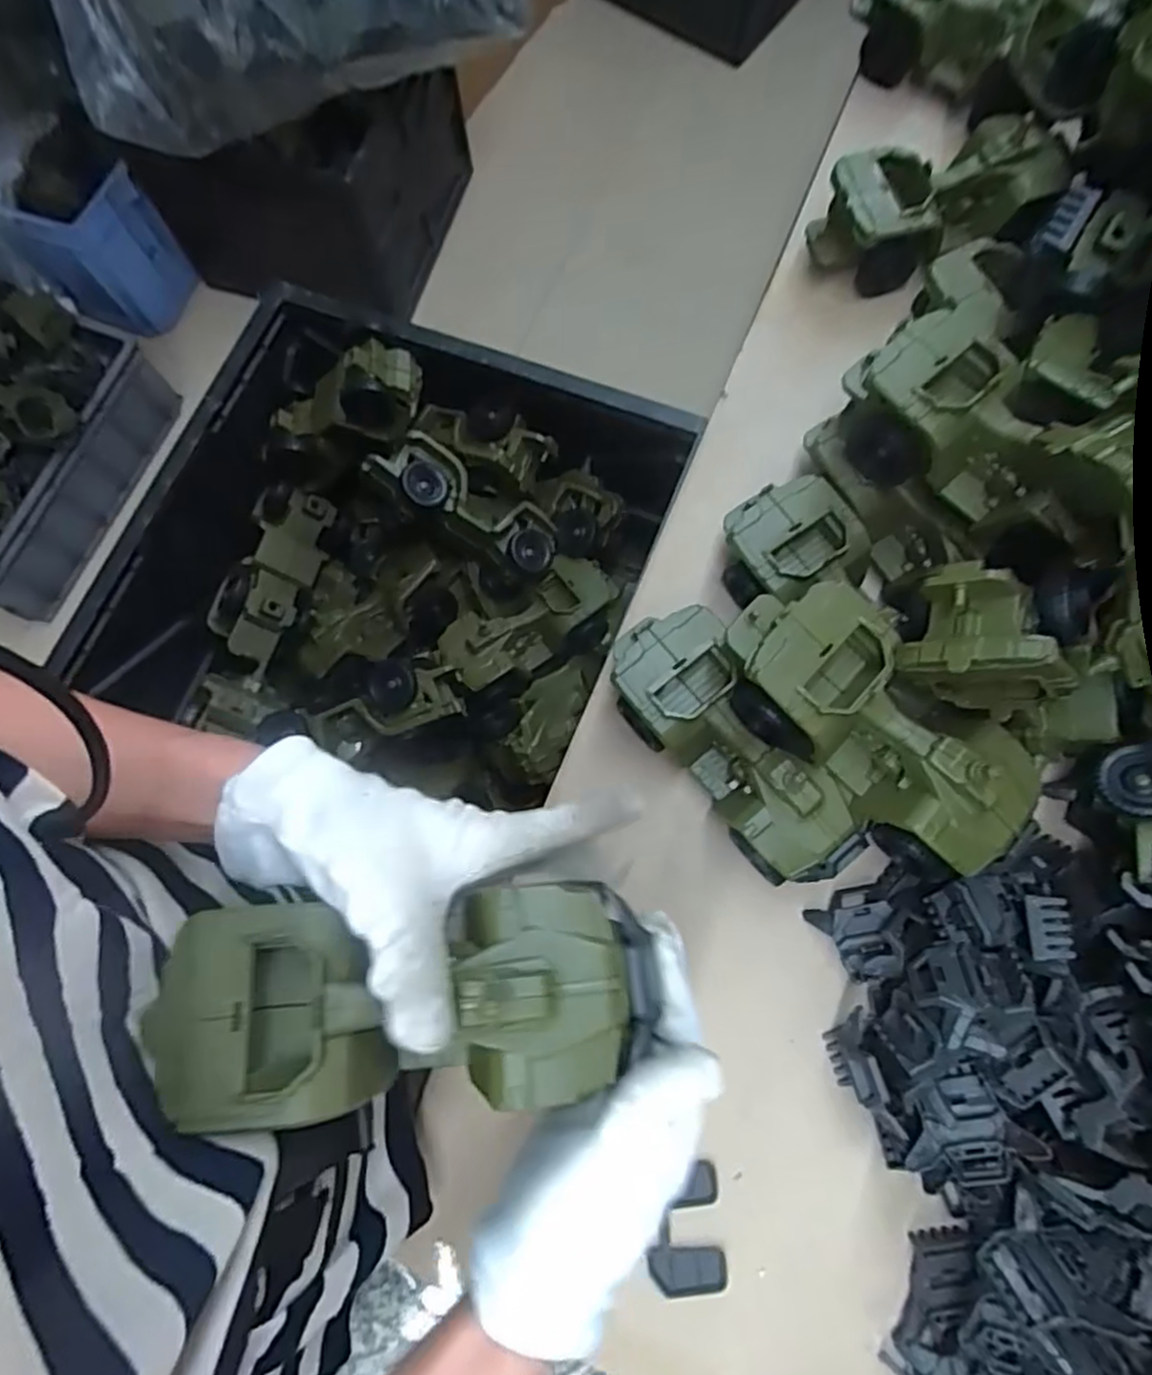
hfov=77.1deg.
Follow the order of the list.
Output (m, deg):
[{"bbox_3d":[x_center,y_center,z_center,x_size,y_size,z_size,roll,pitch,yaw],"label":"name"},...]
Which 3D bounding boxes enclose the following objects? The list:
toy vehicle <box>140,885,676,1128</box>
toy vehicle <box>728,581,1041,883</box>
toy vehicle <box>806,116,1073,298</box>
[{"bbox_3d":[-0.067,0.123,0.284,0.180,0.064,0.082,-5,76,-3],"label":"toy vehicle"},{"bbox_3d":[0.169,0.019,0.412,0.188,0.064,0.084,43,81,11],"label":"toy vehicle"},{"bbox_3d":[0.278,-0.368,0.567,0.178,0.084,0.087,-8,76,0],"label":"toy vehicle"}]

